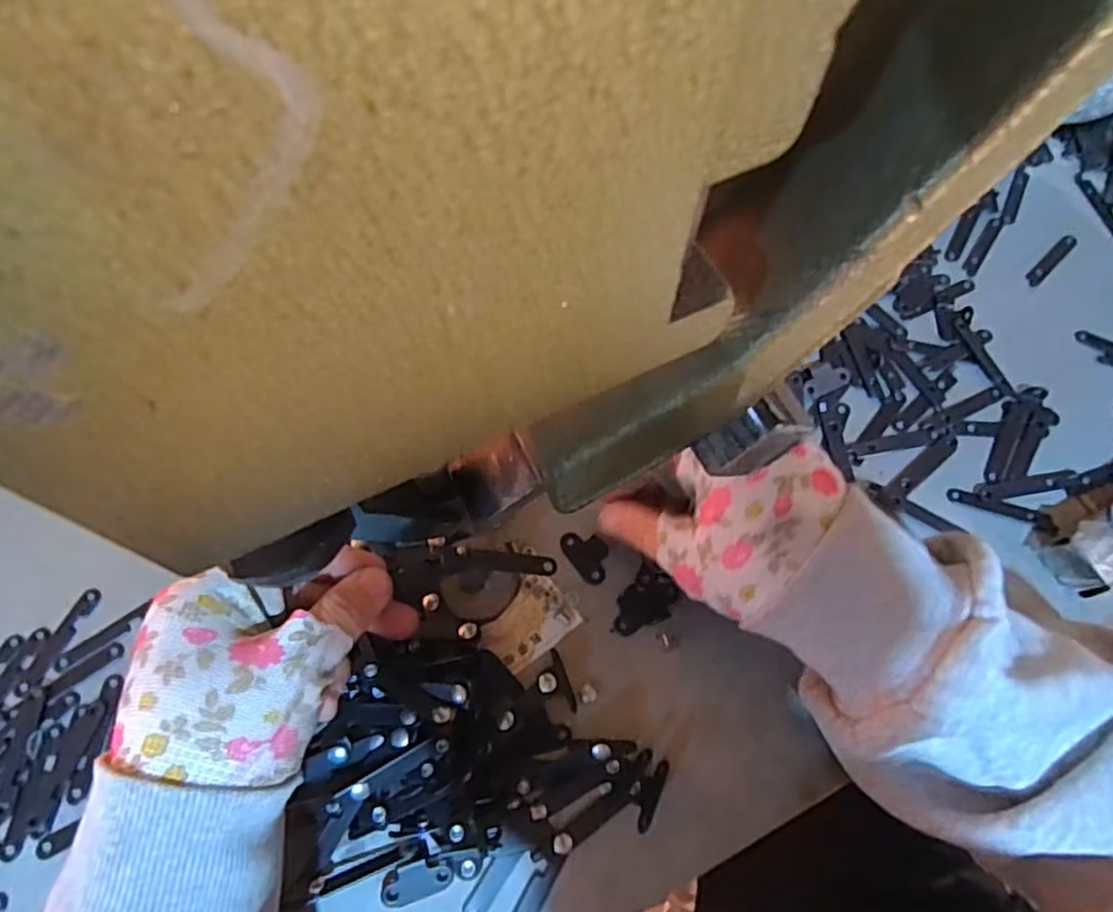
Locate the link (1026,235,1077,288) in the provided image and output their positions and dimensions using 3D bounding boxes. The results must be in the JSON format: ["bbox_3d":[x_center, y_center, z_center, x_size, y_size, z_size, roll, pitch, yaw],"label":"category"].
[{"bbox_3d":[0.299,-0.119,0.411,0.051,0.004,0.009,-41,73,-16],"label":"link"}]

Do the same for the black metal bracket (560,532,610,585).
[{"bbox_3d":[0.016,0.048,0.337,0.019,0.004,0.029,-34,72,-14],"label":"black metal bracket"}]

